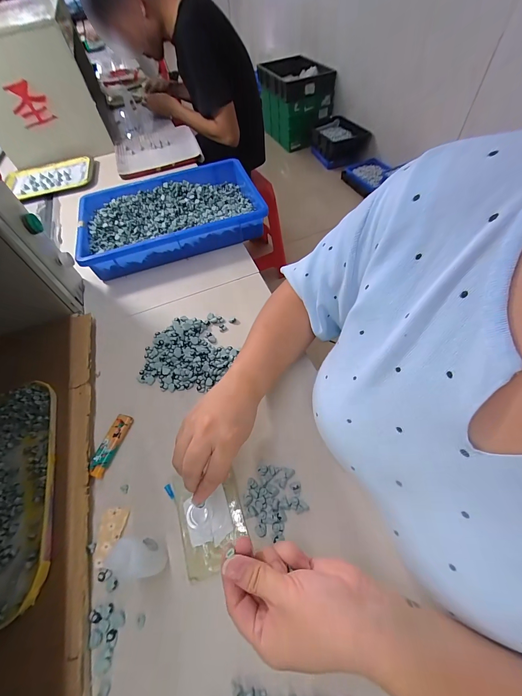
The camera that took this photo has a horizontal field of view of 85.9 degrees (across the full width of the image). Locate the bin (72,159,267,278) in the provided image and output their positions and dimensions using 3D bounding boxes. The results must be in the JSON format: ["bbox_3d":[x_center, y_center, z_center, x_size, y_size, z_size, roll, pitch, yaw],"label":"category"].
[{"bbox_3d":[-0.189,-0.284,0.604,0.366,0.063,0.254,-19,55,-9],"label":"bin"}]

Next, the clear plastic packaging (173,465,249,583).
[{"bbox_3d":[-0.056,0.186,0.312,0.070,0.010,0.100,-17,55,-8],"label":"clear plastic packaging"}]

